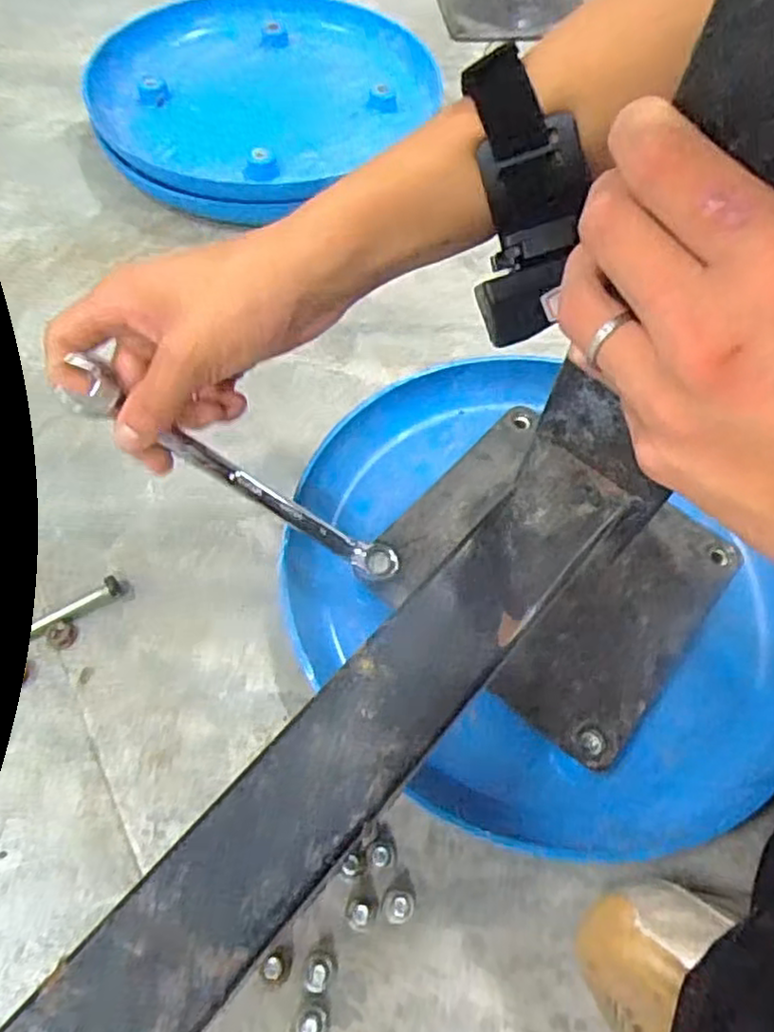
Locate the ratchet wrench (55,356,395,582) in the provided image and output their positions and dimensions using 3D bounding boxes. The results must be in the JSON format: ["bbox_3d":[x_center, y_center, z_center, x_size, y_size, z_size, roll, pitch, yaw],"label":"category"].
[{"bbox_3d":[-0.067,-0.017,0.332,0.177,0.017,0.026,33,57,-25],"label":"ratchet wrench"}]

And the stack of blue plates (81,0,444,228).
[{"bbox_3d":[-0.118,-0.375,0.605,0.265,0.047,0.292,38,65,17],"label":"stack of blue plates"}]

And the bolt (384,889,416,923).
[{"bbox_3d":[0.005,0.176,0.307,0.014,0.020,0.013,1,60,-2],"label":"bolt"}]

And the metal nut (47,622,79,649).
[{"bbox_3d":[-0.177,0.065,0.370,0.014,0.004,0.015,1,60,-2],"label":"metal nut"}]

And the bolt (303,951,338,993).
[{"bbox_3d":[-0.029,0.198,0.295,0.014,0.013,0.014,1,60,-2],"label":"bolt"}]

